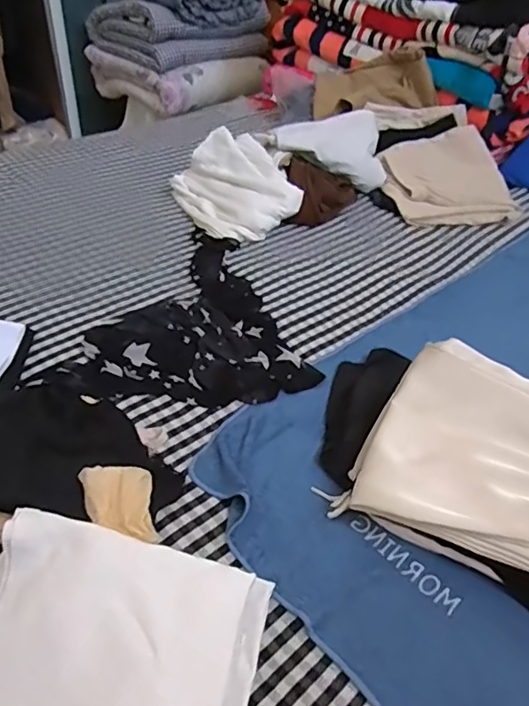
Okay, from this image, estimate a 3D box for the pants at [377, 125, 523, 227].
[{"bbox_3d":[0.458,-0.446,1.432,0.309,0.045,0.329,-10,59,-9],"label":"pants"}]

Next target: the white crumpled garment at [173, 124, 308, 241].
[{"bbox_3d":[-0.071,-0.390,1.310,0.228,0.121,0.308,-20,46,-24],"label":"white crumpled garment"}]

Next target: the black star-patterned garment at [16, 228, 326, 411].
[{"bbox_3d":[-0.126,-0.095,1.037,0.417,0.043,0.496,1,41,-2],"label":"black star-patterned garment"}]

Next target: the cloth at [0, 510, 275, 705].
[{"bbox_3d":[-0.163,0.299,0.560,0.303,0.082,0.220,8,41,6],"label":"cloth"}]

